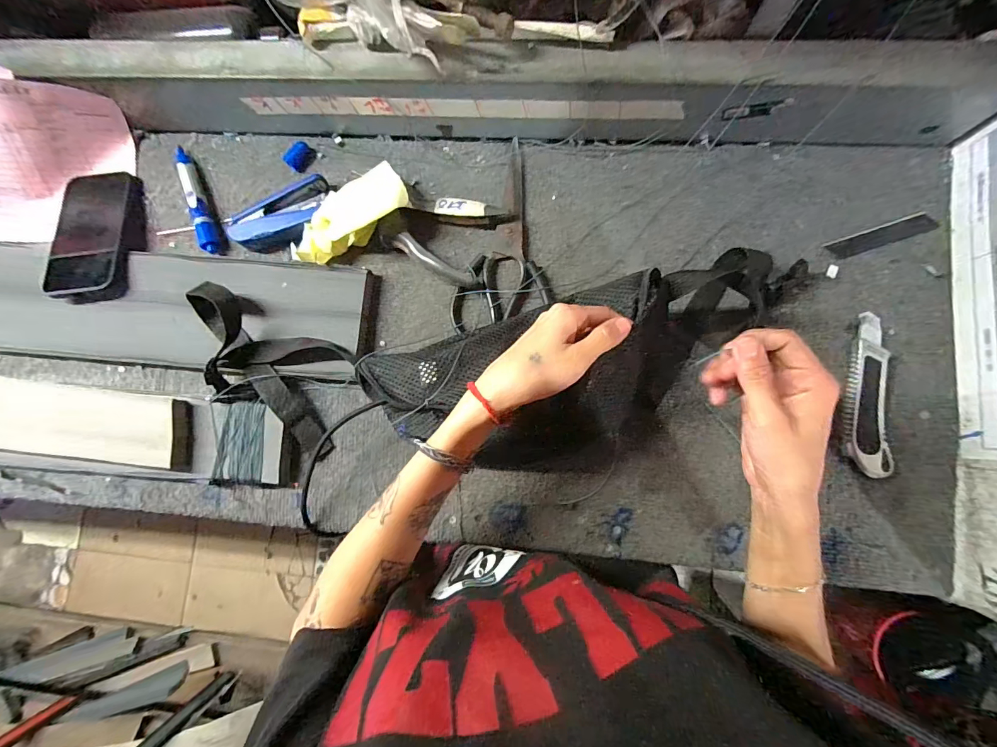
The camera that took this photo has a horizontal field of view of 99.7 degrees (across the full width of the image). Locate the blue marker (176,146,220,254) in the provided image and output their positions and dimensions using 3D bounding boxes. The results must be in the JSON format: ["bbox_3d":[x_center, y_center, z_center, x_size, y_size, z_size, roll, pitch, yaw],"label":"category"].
[{"bbox_3d":[-0.324,-0.189,0.450,0.017,0.020,0.125,-20,83,2],"label":"blue marker"}]

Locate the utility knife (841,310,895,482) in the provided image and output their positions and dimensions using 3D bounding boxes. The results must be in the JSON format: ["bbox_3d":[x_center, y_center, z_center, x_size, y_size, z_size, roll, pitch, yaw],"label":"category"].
[{"bbox_3d":[0.334,0.017,0.383,0.032,0.020,0.146,4,84,5],"label":"utility knife"}]

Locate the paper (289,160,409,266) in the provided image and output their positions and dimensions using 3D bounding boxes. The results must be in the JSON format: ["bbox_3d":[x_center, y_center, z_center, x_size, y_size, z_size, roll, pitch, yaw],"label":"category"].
[{"bbox_3d":[-0.146,-0.152,0.415,0.128,0.030,0.043,-30,82,16],"label":"paper"}]

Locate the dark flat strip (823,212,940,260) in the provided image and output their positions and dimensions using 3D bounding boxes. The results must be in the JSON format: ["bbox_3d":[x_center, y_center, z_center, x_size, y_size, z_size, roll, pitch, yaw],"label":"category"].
[{"bbox_3d":[0.372,-0.134,0.408,0.096,0.004,0.020,-18,85,6],"label":"dark flat strip"}]

